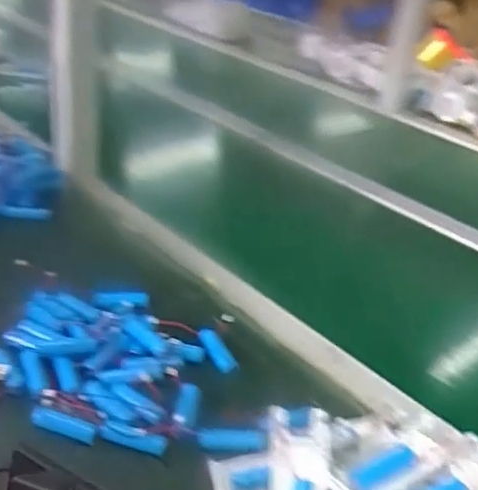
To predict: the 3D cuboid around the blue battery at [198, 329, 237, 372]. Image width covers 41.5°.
[{"bbox_3d":[-0.020,0.096,0.569,0.016,0.015,0.045,-18,55,-35],"label":"blue battery"}]

